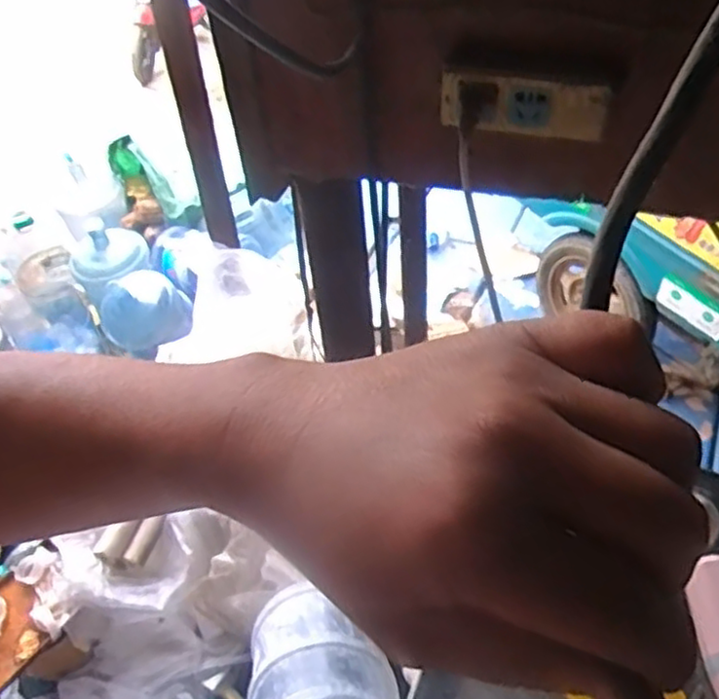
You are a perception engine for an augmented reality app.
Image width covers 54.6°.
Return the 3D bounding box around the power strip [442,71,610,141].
[{"bbox_3d":[0.128,-0.190,0.544,0.124,0.041,0.016,10,49,14],"label":"power strip"}]

